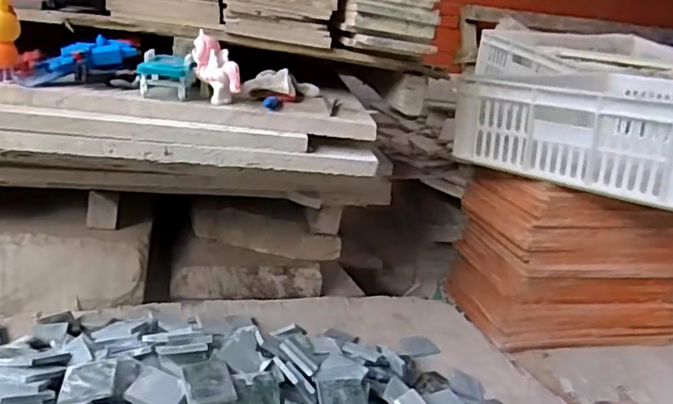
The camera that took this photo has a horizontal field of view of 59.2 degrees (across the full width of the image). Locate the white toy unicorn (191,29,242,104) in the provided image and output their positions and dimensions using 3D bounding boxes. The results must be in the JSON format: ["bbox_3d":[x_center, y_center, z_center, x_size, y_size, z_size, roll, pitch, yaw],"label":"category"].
[{"bbox_3d":[-0.150,-0.167,0.744,0.026,0.076,0.076,-15,30,-41],"label":"white toy unicorn"}]

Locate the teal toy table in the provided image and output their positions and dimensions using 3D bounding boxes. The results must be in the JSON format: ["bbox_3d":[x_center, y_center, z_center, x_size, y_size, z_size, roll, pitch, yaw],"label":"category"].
[{"bbox_3d":[-0.212,-0.159,0.742,0.063,0.046,0.071,4,22,-6],"label":"teal toy table"}]

